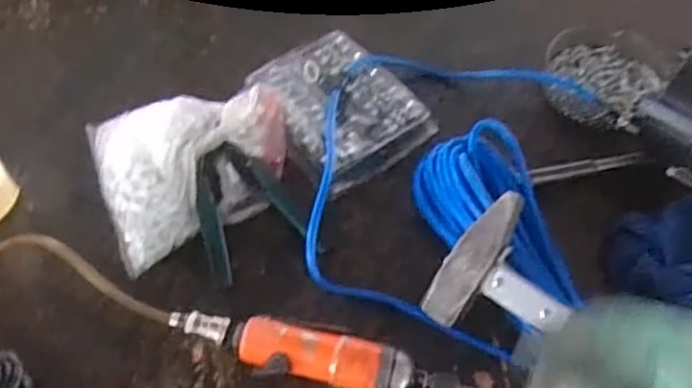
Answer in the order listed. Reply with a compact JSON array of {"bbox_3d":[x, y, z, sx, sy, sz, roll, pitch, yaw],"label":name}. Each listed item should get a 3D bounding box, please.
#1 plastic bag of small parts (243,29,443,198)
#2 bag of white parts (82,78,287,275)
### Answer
[{"bbox_3d":[-0.008,-0.093,0.722,0.133,0.031,0.173,-32,62,-19],"label":"plastic bag of small parts"},{"bbox_3d":[-0.147,-0.040,0.675,0.191,0.060,0.173,-20,59,-13],"label":"bag of white parts"}]

